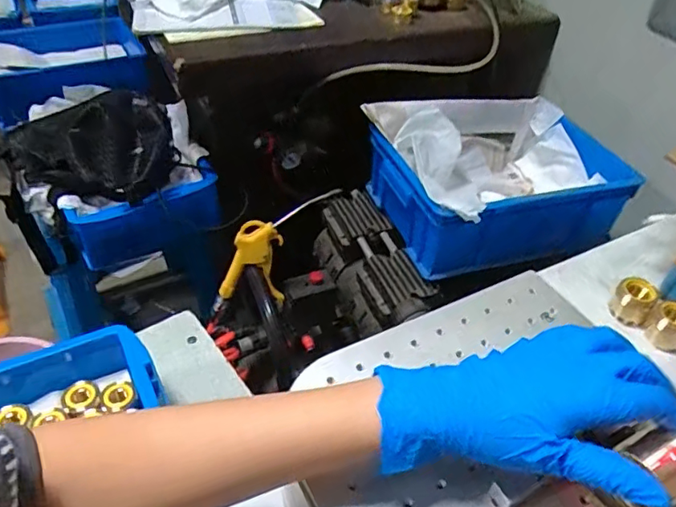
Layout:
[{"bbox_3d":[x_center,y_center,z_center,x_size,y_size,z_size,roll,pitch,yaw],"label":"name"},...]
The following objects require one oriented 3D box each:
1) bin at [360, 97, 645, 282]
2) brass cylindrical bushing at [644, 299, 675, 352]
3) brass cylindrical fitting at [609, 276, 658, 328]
[{"bbox_3d":[0.241,-0.114,0.843,0.332,0.143,0.280,-11,44,-16],"label":"bin"},{"bbox_3d":[0.269,0.058,0.435,0.029,0.032,0.025,33,49,29],"label":"brass cylindrical bushing"},{"bbox_3d":[0.248,0.041,0.454,0.024,0.034,0.029,-32,53,-33],"label":"brass cylindrical fitting"}]

